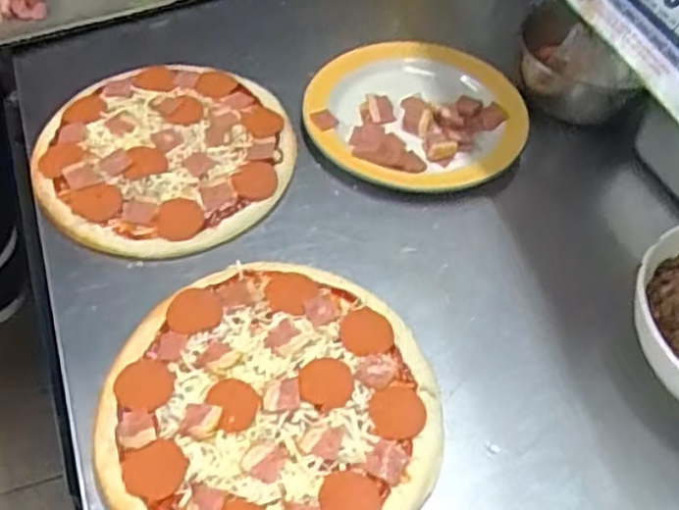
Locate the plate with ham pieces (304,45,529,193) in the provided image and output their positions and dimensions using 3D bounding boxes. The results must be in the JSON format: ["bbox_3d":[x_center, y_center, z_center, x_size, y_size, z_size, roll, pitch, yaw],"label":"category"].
[{"bbox_3d":[0.082,-0.163,0.795,0.230,0.029,0.217,3,50,-4],"label":"plate with ham pieces"}]

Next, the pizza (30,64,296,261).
[{"bbox_3d":[-0.173,-0.108,0.725,0.242,0.023,0.249,0,50,-7],"label":"pizza"}]

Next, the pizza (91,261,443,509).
[{"bbox_3d":[-0.049,0.116,0.559,0.244,0.023,0.258,3,50,-4],"label":"pizza"}]

